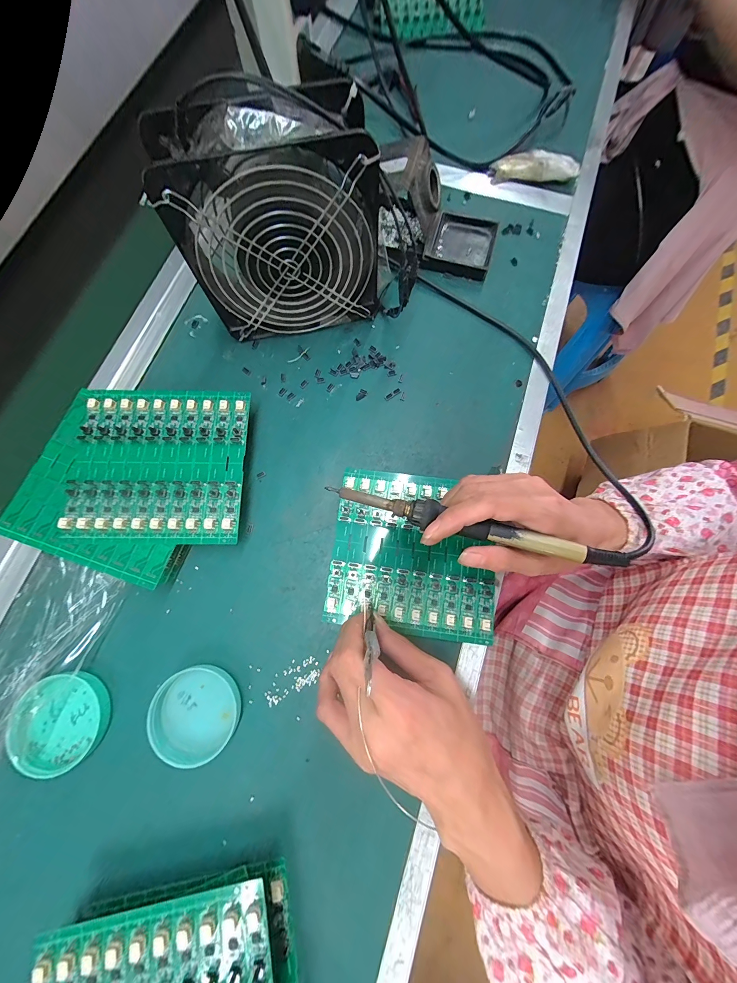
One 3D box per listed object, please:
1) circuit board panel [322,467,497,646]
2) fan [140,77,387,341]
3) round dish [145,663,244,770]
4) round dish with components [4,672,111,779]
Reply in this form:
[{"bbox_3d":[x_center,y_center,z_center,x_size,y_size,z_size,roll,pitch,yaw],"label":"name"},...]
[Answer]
[{"bbox_3d":[0.039,0.050,0.280,0.136,0.009,0.134,8,76,1],"label":"circuit board panel"},{"bbox_3d":[-0.067,-0.212,0.269,0.157,0.152,0.062,-11,77,-4],"label":"fan"},{"bbox_3d":[-0.133,0.170,0.248,0.061,0.014,0.063,0,76,-1],"label":"round dish"},{"bbox_3d":[-0.235,0.175,0.246,0.065,0.010,0.064,0,76,-1],"label":"round dish with components"}]

